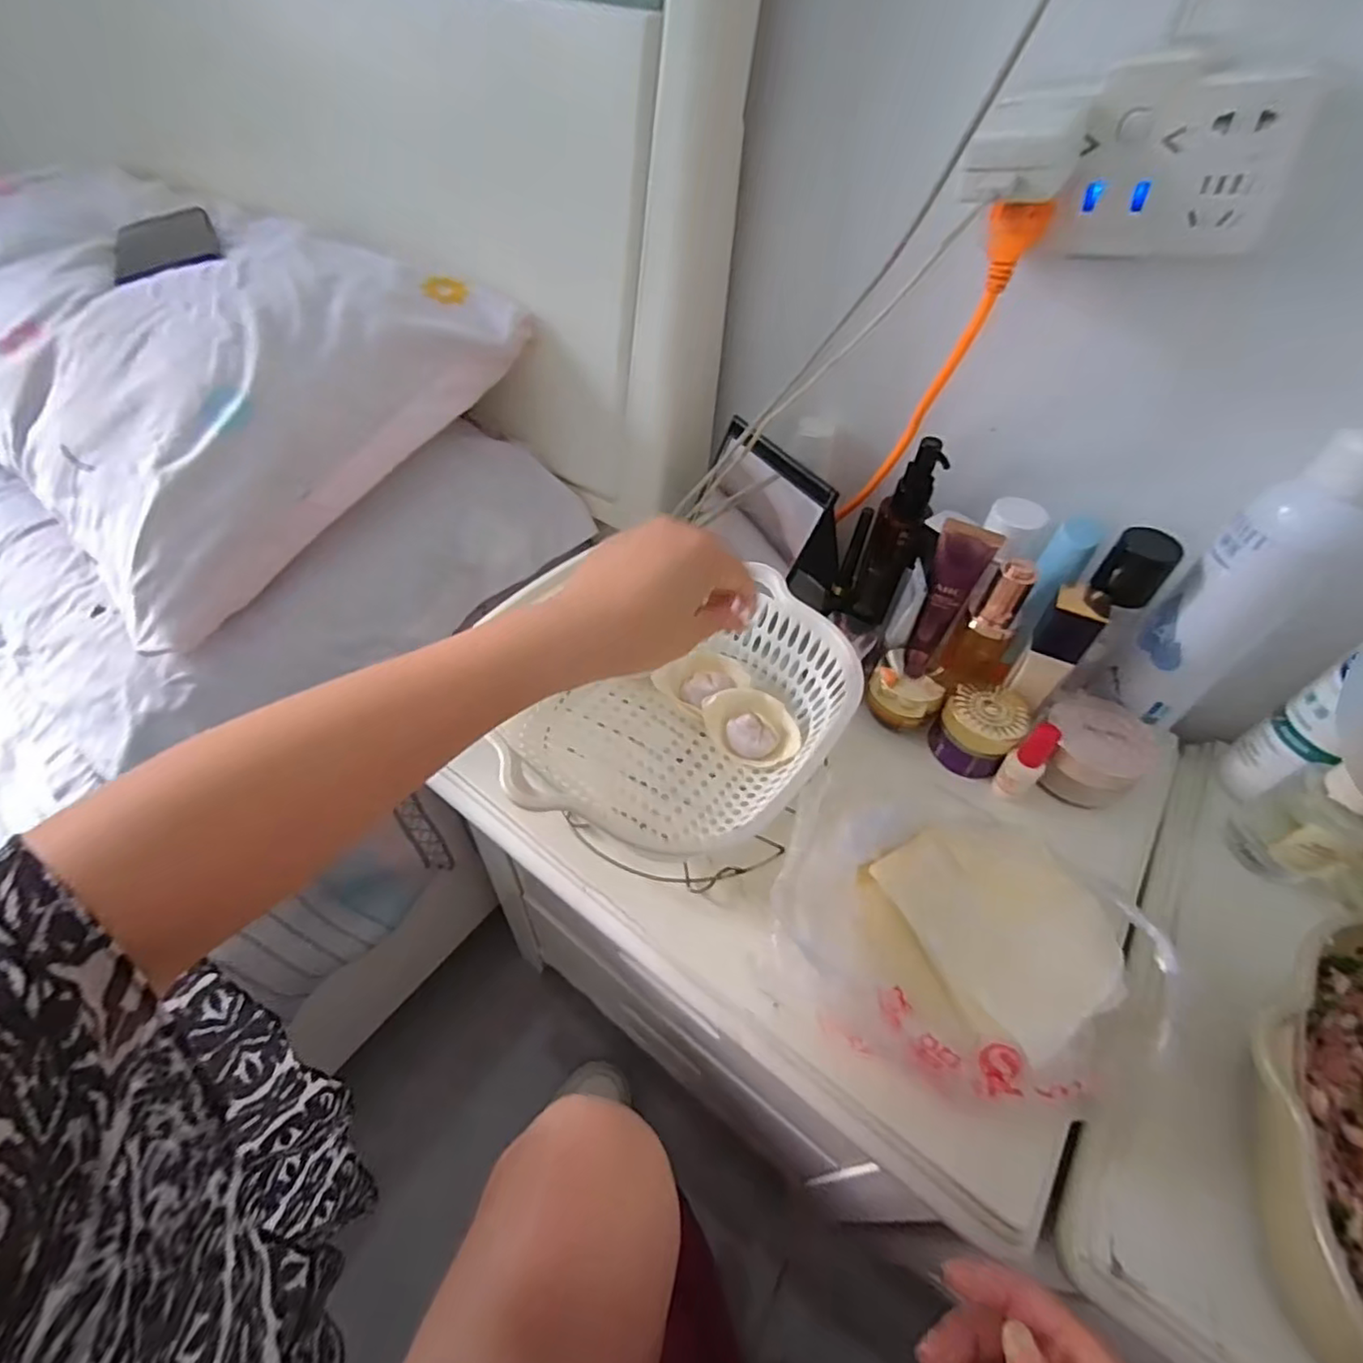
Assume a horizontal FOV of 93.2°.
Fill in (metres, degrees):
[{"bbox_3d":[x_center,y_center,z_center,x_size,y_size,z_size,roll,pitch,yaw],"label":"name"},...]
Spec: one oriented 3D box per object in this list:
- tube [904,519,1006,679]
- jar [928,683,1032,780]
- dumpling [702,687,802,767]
[{"bbox_3d":[0.183,-0.056,0.457,0.034,0.125,0.020,31,54,20],"label":"tube"},{"bbox_3d":[0.212,0.031,0.459,0.052,0.046,0.055,2,49,-3],"label":"jar"},{"bbox_3d":[0.048,0.030,0.430,0.063,0.032,0.038,24,52,15],"label":"dumpling"}]

